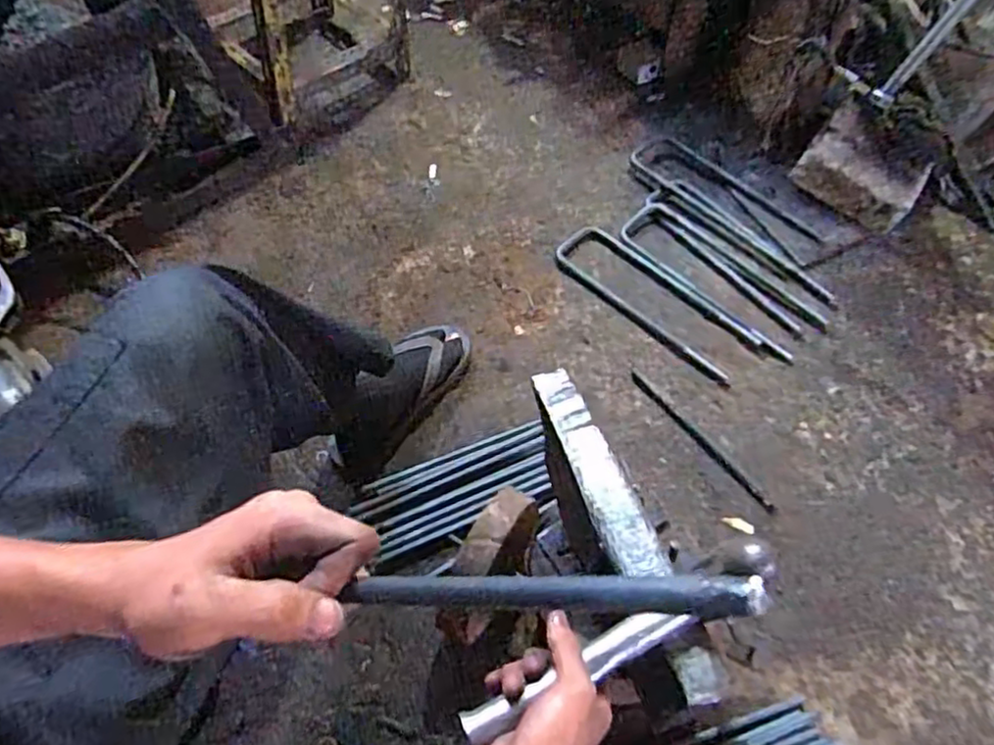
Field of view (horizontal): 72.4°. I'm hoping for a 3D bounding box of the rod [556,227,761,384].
[{"bbox_3d":[0.258,-0.125,1.148,0.359,0.021,0.106,40,66,19],"label":"rod"}]

